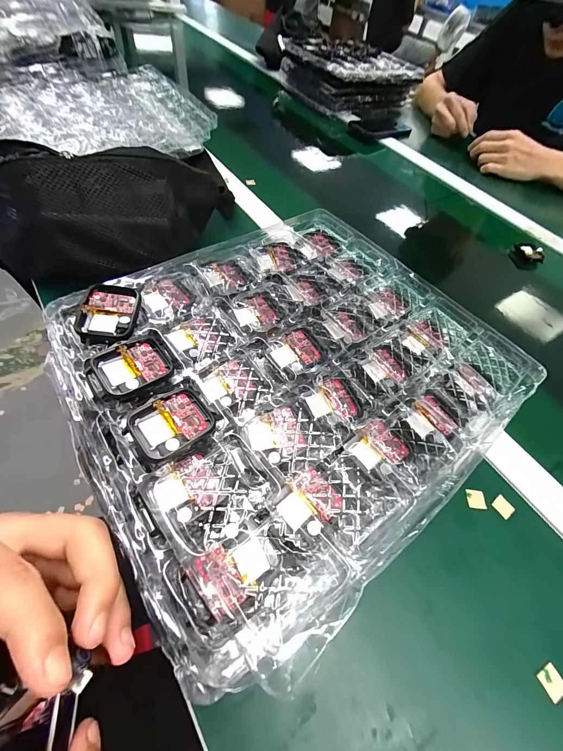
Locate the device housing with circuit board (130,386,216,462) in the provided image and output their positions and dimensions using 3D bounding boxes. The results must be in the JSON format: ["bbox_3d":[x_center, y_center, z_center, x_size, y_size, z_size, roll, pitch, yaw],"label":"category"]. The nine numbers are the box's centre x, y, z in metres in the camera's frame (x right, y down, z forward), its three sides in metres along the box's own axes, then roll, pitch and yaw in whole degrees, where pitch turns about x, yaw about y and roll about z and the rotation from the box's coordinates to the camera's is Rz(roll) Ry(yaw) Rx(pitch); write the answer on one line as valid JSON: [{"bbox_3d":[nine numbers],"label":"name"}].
[{"bbox_3d":[-0.065,0.031,0.188,0.044,0.016,0.037,-29,65,-24],"label":"device housing with circuit board"}]

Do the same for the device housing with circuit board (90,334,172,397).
[{"bbox_3d":[-0.097,-0.005,0.205,0.044,0.014,0.037,-32,66,-25],"label":"device housing with circuit board"}]

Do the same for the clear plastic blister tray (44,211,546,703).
[{"bbox_3d":[0.012,-0.018,0.229,0.301,0.028,0.261,-32,66,-25],"label":"clear plastic blister tray"}]

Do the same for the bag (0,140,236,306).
[{"bbox_3d":[-0.191,-0.193,0.359,0.301,0.099,0.130,-18,61,-19],"label":"bag"}]

